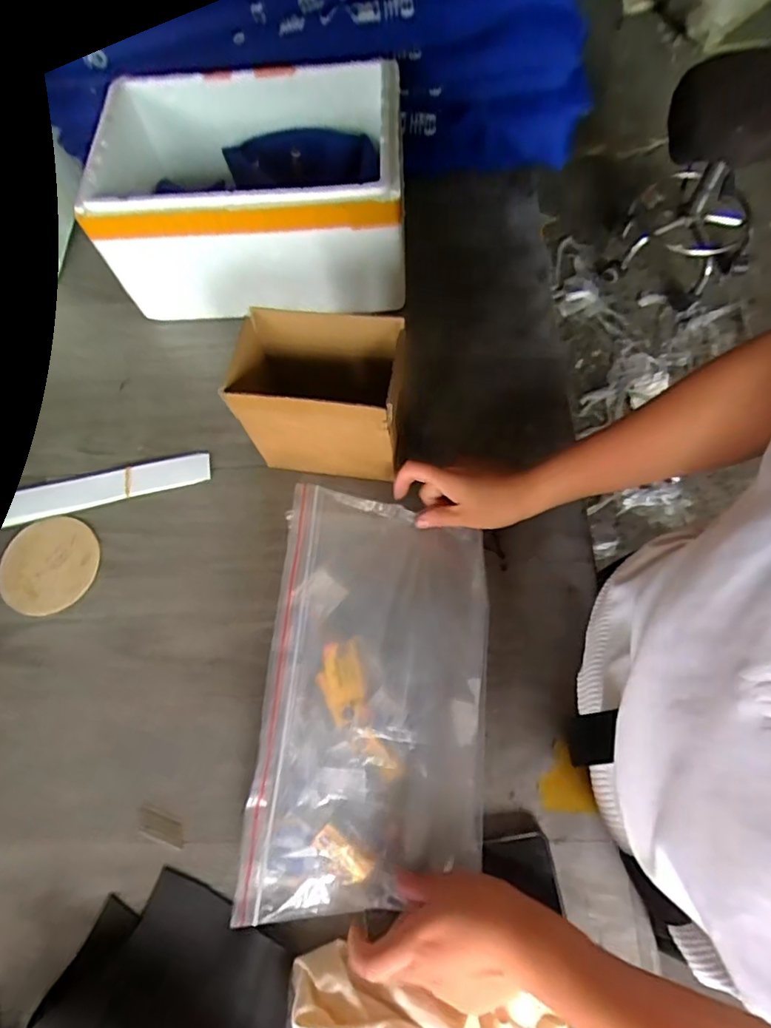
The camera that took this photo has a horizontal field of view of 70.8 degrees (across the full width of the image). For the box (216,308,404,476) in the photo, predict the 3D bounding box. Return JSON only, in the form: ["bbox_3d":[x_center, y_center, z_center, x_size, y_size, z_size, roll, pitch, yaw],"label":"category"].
[{"bbox_3d":[-0.061,-0.114,0.551,0.155,0.142,0.100,6,69,6],"label":"box"}]

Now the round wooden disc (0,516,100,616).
[{"bbox_3d":[-0.361,0.054,0.583,0.103,0.004,0.104,-1,68,3],"label":"round wooden disc"}]

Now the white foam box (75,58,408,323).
[{"bbox_3d":[-0.159,-0.384,0.639,0.345,0.147,0.258,-3,68,2],"label":"white foam box"}]

